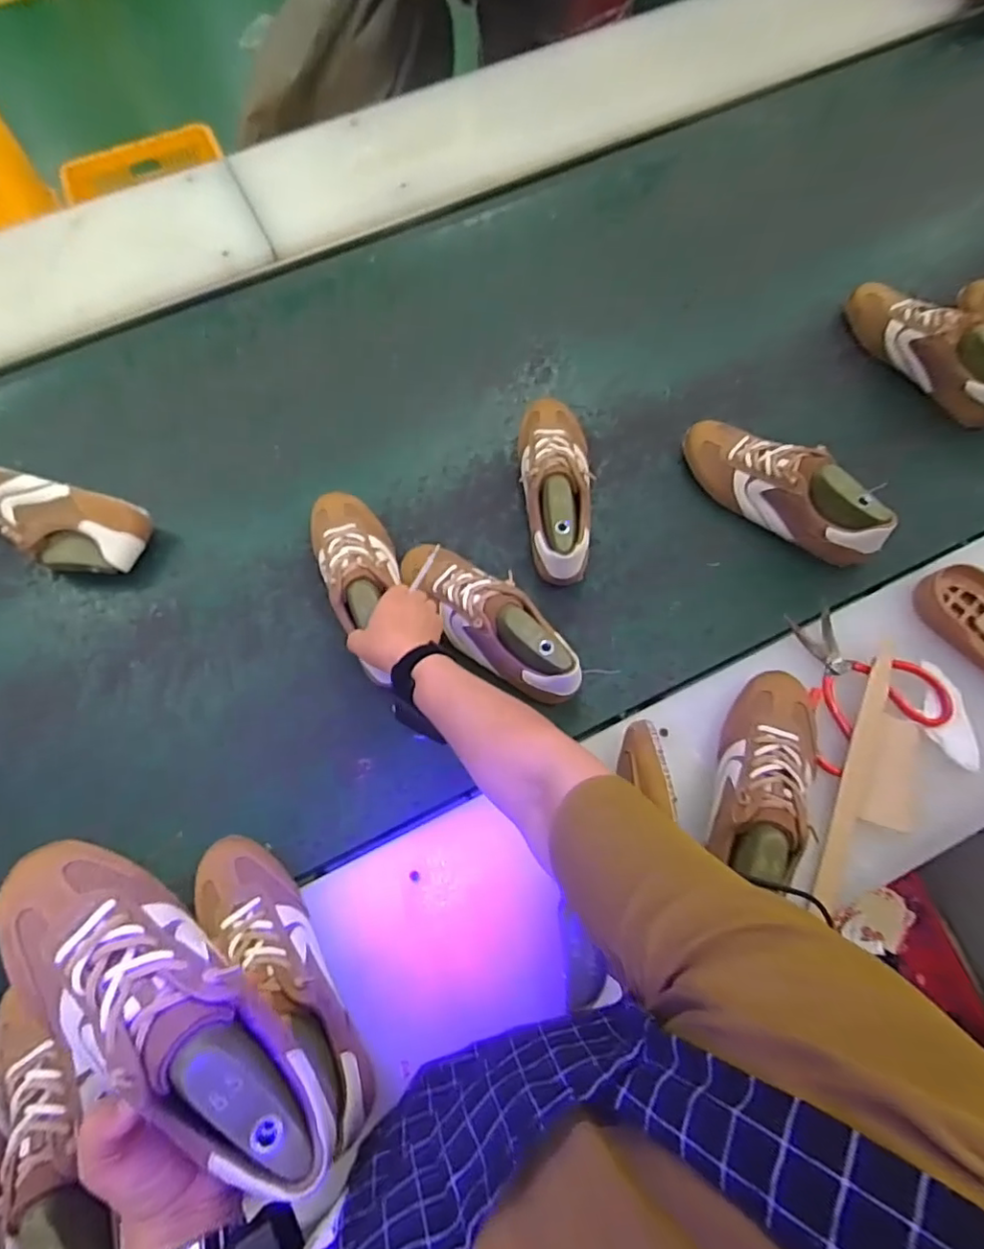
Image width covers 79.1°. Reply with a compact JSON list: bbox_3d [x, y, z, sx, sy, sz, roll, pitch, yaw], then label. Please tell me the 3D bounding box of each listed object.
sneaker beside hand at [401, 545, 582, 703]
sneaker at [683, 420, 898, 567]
[{"bbox_3d":[-0.012,-0.007,0.692,0.084,0.091,0.263,-43,66,-14],"label":"sneaker beside hand"},{"bbox_3d":[0.354,-0.170,0.733,0.263,0.095,0.081,39,74,15],"label":"sneaker"}]

